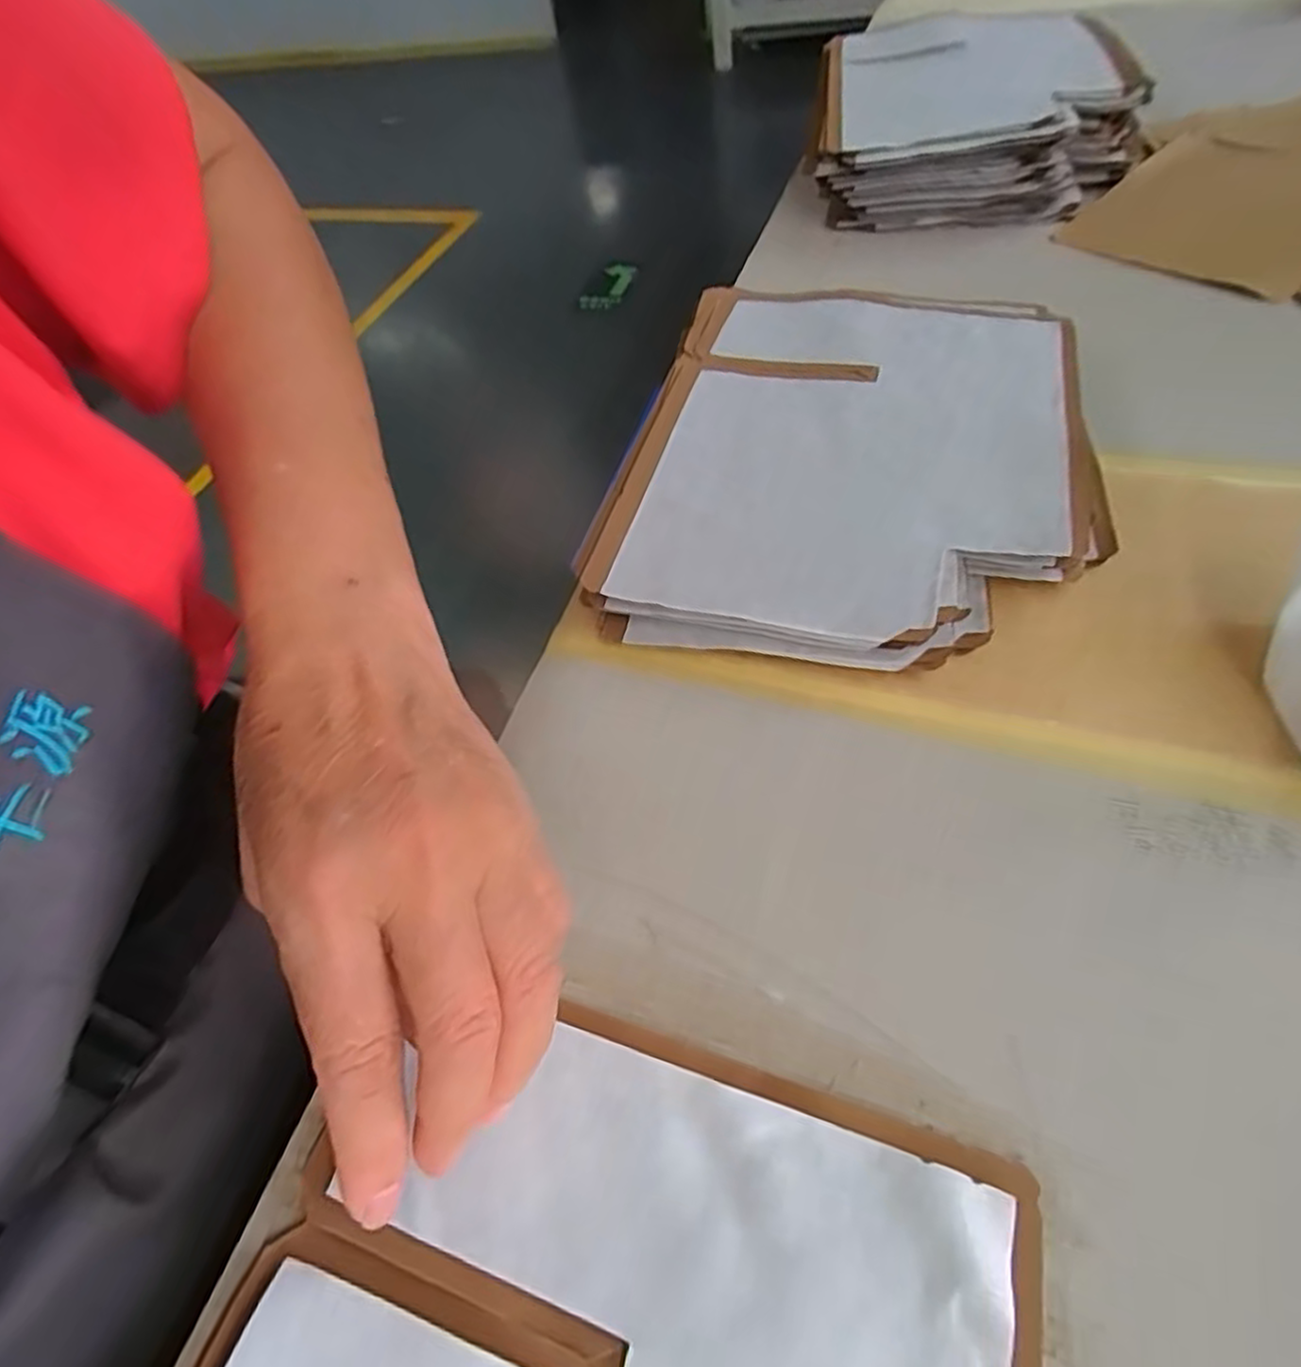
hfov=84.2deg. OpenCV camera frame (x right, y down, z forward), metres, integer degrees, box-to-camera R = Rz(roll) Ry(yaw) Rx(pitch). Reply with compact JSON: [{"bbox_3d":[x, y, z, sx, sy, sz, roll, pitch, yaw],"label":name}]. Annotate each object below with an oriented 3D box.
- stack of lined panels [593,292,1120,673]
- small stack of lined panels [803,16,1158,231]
[{"bbox_3d":[0.098,-0.113,0.344,0.203,0.030,0.241,8,56,15],"label":"stack of lined panels"},{"bbox_3d":[0.240,-0.425,0.536,0.217,0.063,0.236,5,55,14],"label":"small stack of lined panels"}]

